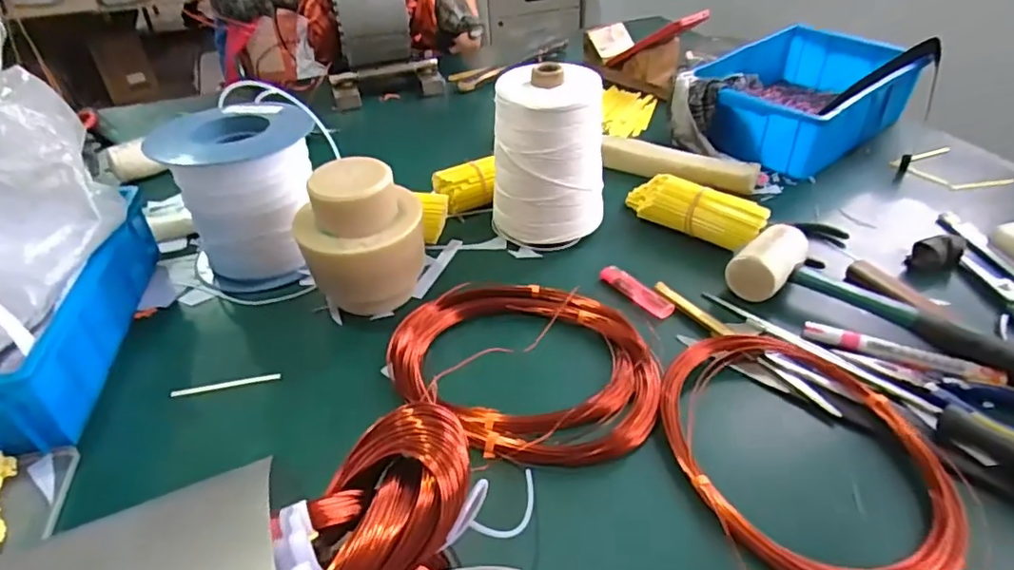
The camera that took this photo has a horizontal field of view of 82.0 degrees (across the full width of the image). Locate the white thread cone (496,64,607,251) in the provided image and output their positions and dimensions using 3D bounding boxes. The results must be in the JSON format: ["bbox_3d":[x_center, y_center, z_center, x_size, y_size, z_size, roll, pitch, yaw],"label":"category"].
[{"bbox_3d":[0.039,-0.124,0.594,0.091,0.175,0.091,-32,48,-31],"label":"white thread cone"}]

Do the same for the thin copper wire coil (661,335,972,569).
[{"bbox_3d":[0.201,0.109,0.402,0.163,0.017,0.203,-8,40,-6],"label":"thin copper wire coil"}]

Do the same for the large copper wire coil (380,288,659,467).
[{"bbox_3d":[0.012,0.061,0.470,0.218,0.035,0.156,17,43,22],"label":"large copper wire coil"}]

